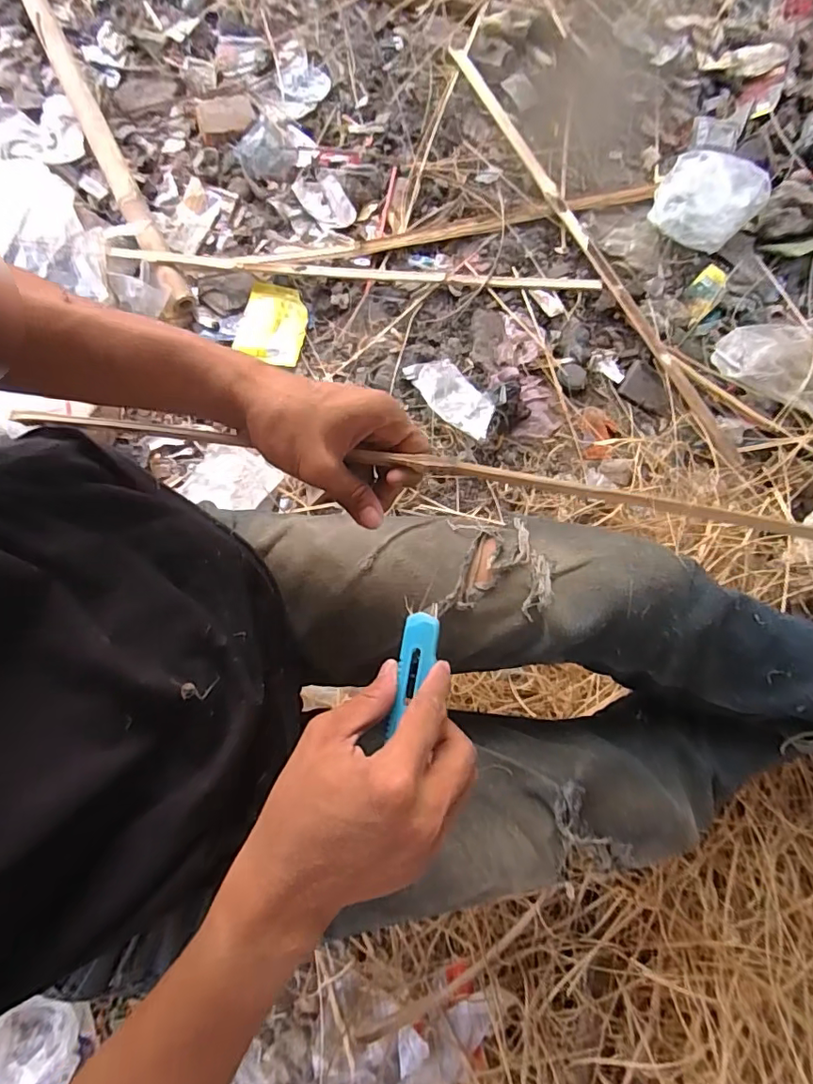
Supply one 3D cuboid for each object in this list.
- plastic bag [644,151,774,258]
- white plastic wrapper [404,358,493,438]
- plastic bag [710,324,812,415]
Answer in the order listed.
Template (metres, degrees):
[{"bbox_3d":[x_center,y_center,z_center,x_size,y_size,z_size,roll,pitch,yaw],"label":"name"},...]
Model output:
[{"bbox_3d":[0.509,-0.574,0.892,0.164,0.050,0.172,30,77,6],"label":"plastic bag"},{"bbox_3d":[0.071,-0.220,0.793,0.082,0.032,0.167,-36,67,-9],"label":"white plastic wrapper"},{"bbox_3d":[0.619,-0.278,0.824,0.244,0.054,0.167,9,76,1],"label":"plastic bag"}]

